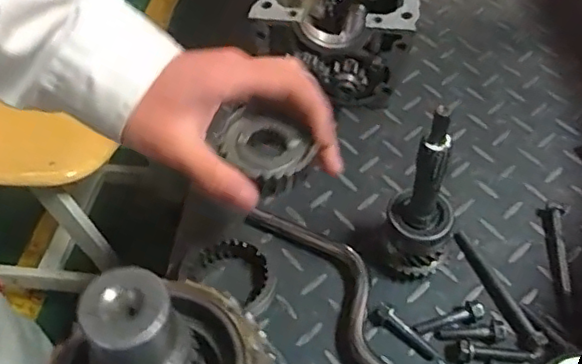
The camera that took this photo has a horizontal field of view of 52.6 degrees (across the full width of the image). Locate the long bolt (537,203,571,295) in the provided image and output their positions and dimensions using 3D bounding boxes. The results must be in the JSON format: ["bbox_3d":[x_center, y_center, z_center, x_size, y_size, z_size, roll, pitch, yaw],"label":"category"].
[{"bbox_3d":[0.203,0.050,0.444,0.017,0.016,0.077,2,50,7],"label":"long bolt"}]

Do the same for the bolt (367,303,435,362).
[{"bbox_3d":[0.076,0.102,0.402,0.050,0.015,0.015,34,60,29],"label":"bolt"}]

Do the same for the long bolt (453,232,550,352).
[{"bbox_3d":[0.148,0.075,0.423,0.012,0.011,0.102,-18,50,-10],"label":"long bolt"}]

